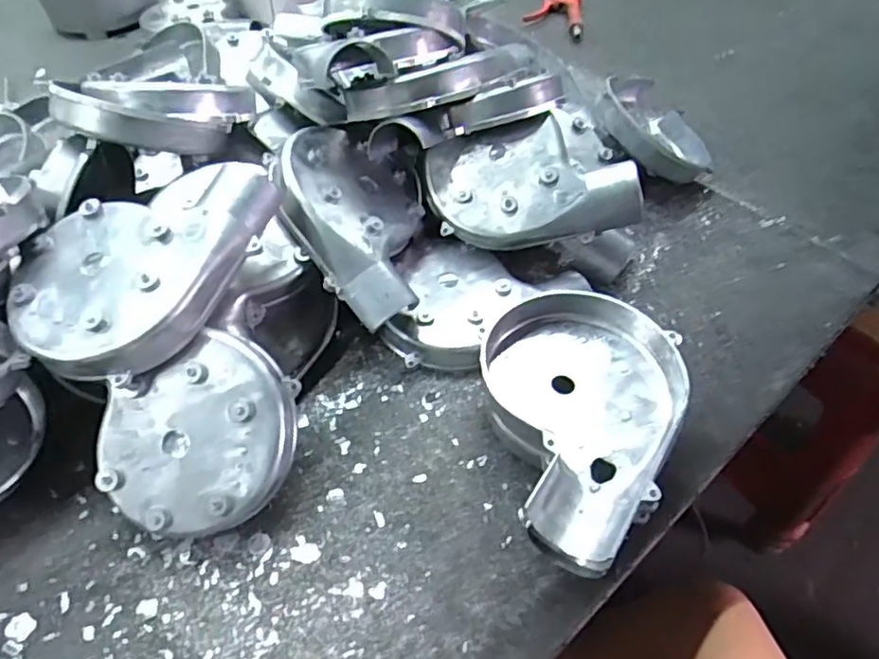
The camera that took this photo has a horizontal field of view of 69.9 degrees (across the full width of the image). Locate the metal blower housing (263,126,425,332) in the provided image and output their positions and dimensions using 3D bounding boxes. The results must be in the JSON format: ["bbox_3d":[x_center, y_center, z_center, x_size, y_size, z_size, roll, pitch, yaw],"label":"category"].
[{"bbox_3d":[-0.082,-0.096,0.561,0.140,0.048,0.200,18,50,-30],"label":"metal blower housing"}]

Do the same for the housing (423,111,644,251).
[{"bbox_3d":[0.086,-0.135,0.599,0.192,0.058,0.113,0,87,12],"label":"housing"}]

